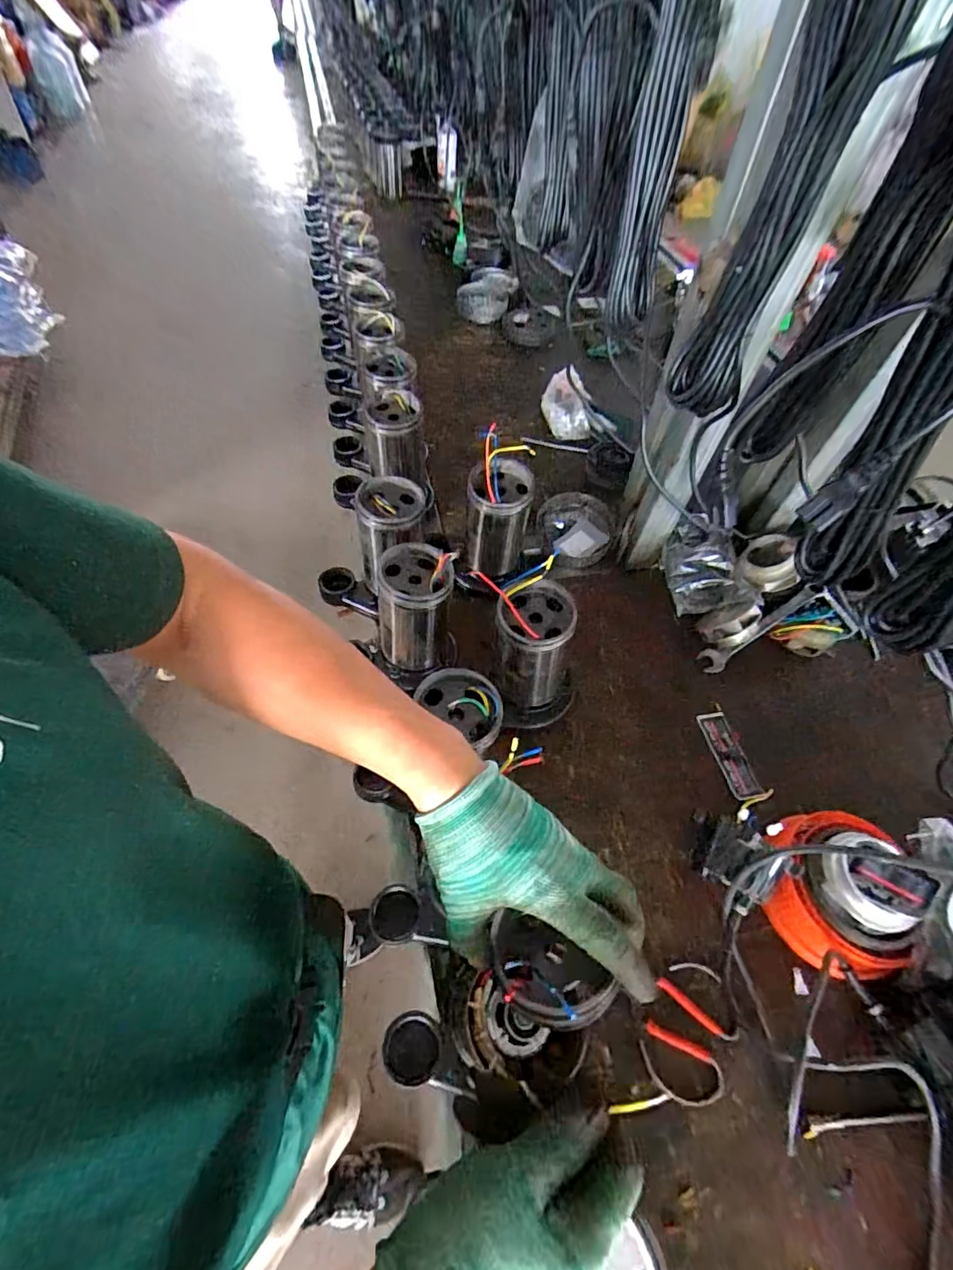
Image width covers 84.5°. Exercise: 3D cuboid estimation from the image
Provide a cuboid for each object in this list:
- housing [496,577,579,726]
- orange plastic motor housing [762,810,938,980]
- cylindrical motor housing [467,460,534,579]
[{"bbox_3d":[0.068,0.032,0.660,0.095,0.203,0.095,2,55,-3],"label":"housing"},{"bbox_3d":[0.389,0.277,0.568,0.138,0.085,0.166,4,55,-1],"label":"orange plastic motor housing"},{"bbox_3d":[0.031,-0.167,0.776,0.085,0.160,0.087,2,55,-3],"label":"cylindrical motor housing"}]

